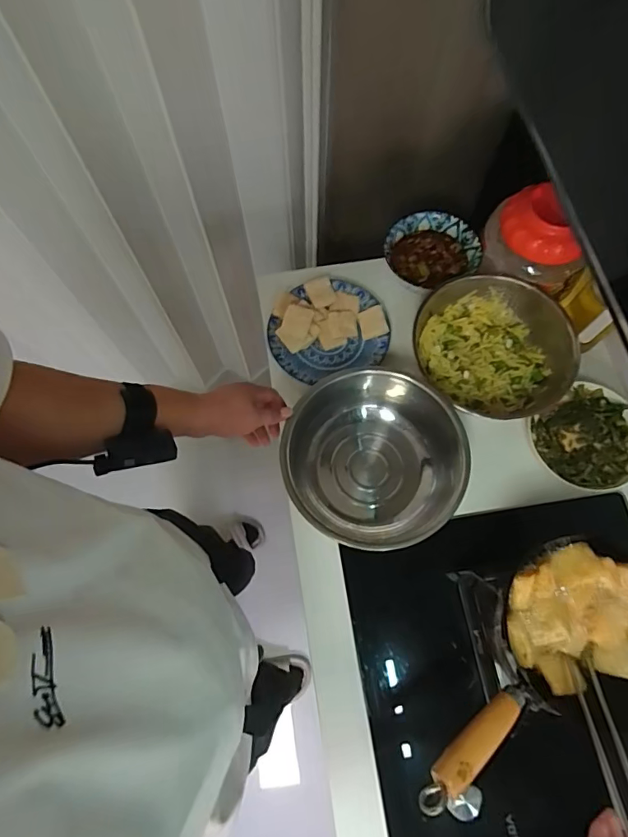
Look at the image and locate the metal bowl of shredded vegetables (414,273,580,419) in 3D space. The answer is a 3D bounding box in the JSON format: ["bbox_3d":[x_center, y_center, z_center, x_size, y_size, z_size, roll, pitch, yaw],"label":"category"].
[{"bbox_3d":[0.293,-0.118,0.762,0.243,0.082,0.222,0,70,1],"label":"metal bowl of shredded vegetables"}]

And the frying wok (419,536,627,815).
[{"bbox_3d":[0.252,0.277,0.538,0.341,0.102,0.166,-26,71,-20],"label":"frying wok"}]

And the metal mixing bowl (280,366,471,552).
[{"bbox_3d":[0.085,0.067,0.703,0.248,0.121,0.251,0,70,1],"label":"metal mixing bowl"}]

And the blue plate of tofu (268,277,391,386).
[{"bbox_3d":[0.023,-0.159,0.799,0.198,0.045,0.177,-16,71,-4],"label":"blue plate of tofu"}]

